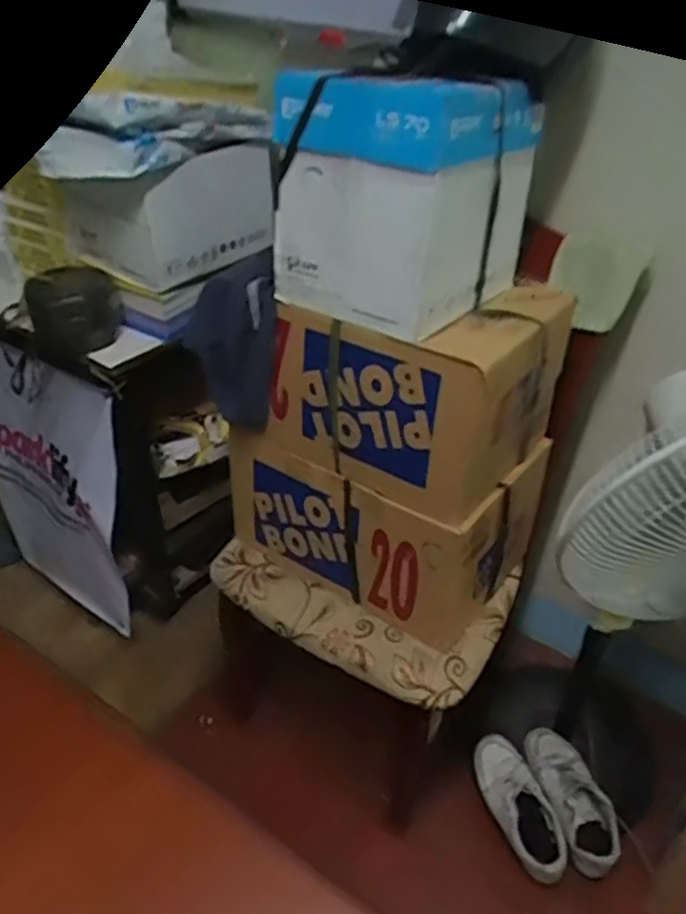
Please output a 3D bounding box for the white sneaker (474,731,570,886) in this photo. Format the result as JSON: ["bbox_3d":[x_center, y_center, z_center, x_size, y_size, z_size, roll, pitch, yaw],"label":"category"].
[{"bbox_3d":[0.318,0.629,1.331,0.089,0.080,0.250,-15,40,-20],"label":"white sneaker"}]

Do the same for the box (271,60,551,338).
[{"bbox_3d":[0.087,-0.350,0.953,0.229,0.275,0.278,26,44,29],"label":"box"}]

